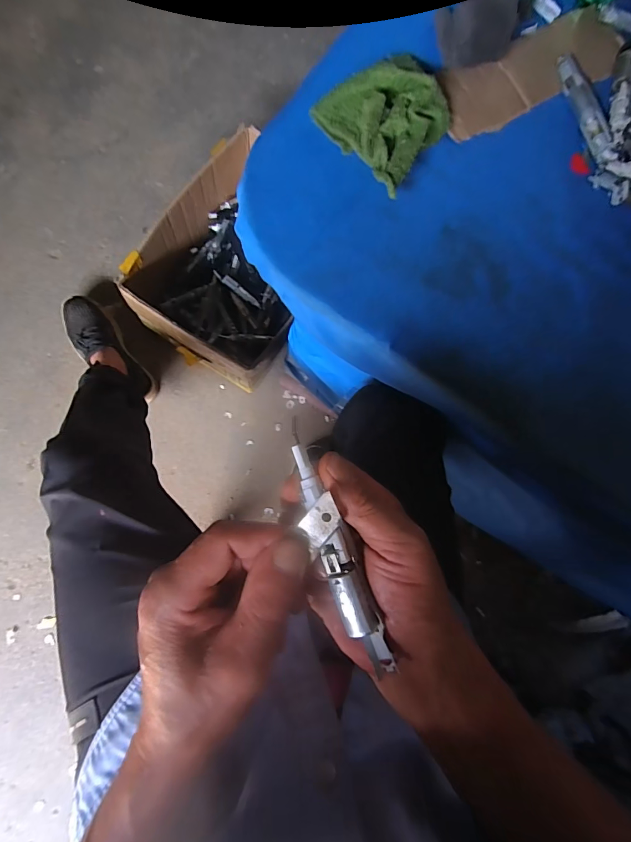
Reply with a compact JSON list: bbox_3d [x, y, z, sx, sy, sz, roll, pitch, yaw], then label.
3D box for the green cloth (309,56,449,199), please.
[{"bbox_3d":[0.069,-0.258,0.338,0.121,0.028,0.094,-44,91,-12],"label":"green cloth"}]

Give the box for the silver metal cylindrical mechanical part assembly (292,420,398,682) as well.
[{"bbox_3d":[0.010,0.071,0.221,0.020,0.020,0.140,-20,87,-9],"label":"silver metal cylindrical mechanical part assembly"}]

